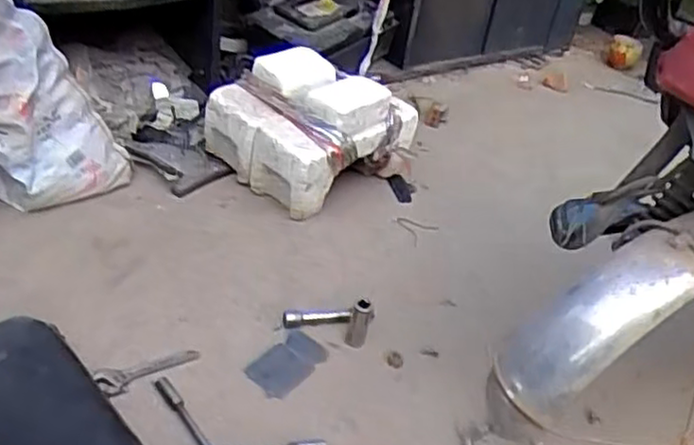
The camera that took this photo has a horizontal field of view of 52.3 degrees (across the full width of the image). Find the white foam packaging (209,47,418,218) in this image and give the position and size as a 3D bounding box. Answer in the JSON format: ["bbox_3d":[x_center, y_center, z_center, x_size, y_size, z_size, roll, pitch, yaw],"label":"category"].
[{"bbox_3d":[-0.059,-0.190,1.382,0.271,0.181,0.333,35,45,30],"label":"white foam packaging"}]

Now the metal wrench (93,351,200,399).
[{"bbox_3d":[-0.266,0.193,0.948,0.134,0.014,0.041,-18,45,-35],"label":"metal wrench"}]

